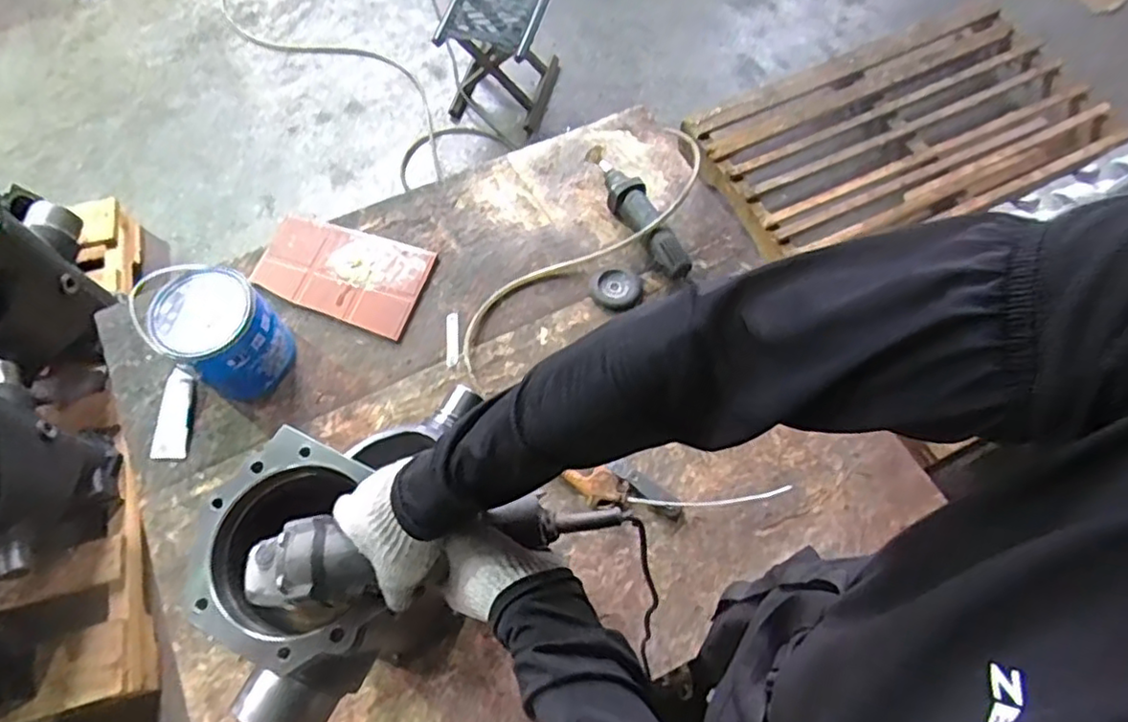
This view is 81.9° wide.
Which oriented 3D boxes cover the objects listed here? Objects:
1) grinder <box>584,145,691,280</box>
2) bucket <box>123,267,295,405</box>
[{"bbox_3d":[0.125,-0.281,1.183,0.064,0.068,0.333,-24,67,-10],"label":"grinder"},{"bbox_3d":[-0.531,-0.038,1.025,0.164,0.165,0.159,38,71,16],"label":"bucket"}]

